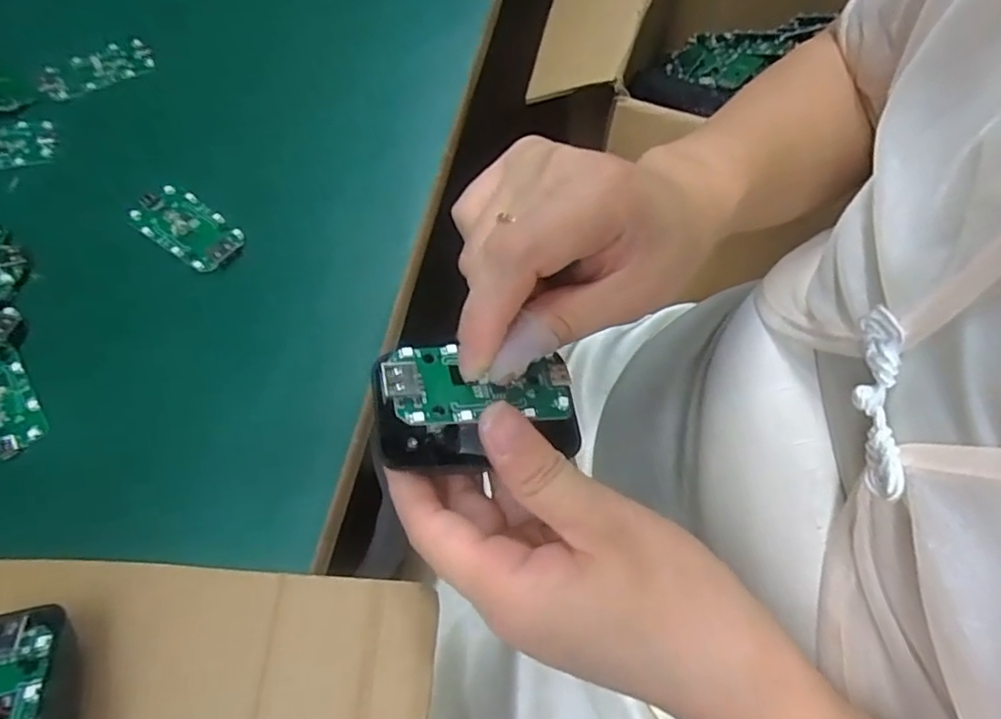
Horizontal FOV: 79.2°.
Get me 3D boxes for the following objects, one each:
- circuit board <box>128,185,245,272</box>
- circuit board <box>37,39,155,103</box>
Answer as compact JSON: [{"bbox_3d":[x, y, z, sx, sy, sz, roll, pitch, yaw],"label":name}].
[{"bbox_3d":[-0.158,-0.066,0.307,0.061,0.009,0.031,32,68,14],"label":"circuit board"},{"bbox_3d":[-0.238,-0.172,0.357,0.061,0.004,0.034,-28,66,-15],"label":"circuit board"}]

